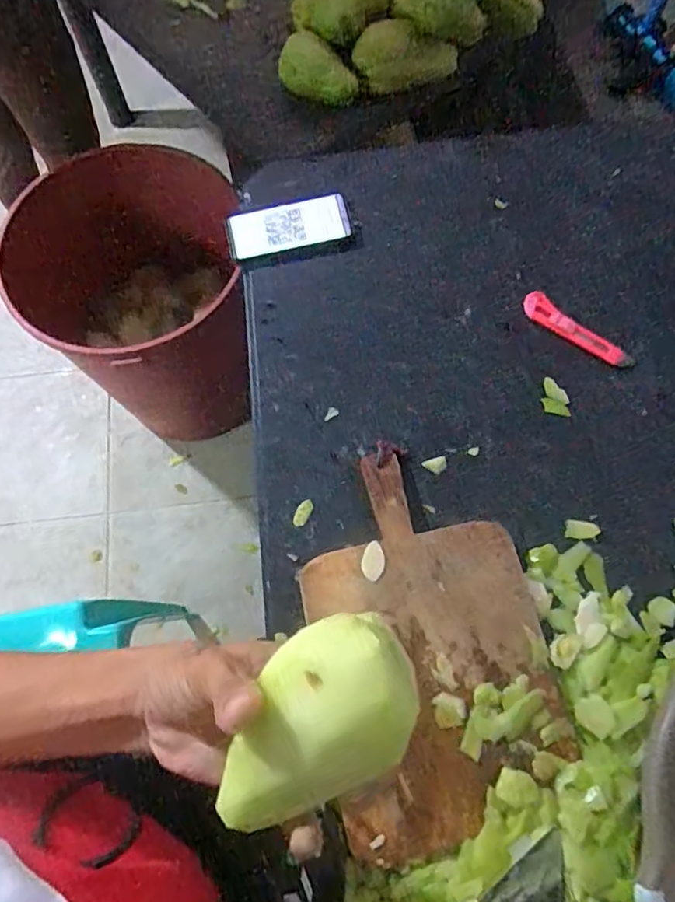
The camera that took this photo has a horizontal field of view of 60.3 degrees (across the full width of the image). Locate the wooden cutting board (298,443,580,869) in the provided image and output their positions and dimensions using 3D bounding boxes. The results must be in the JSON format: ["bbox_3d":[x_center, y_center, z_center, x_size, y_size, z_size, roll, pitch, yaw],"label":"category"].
[{"bbox_3d":[0.089,0.183,0.601,0.226,0.031,0.374,-12,71,-2],"label":"wooden cutting board"}]

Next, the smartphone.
[{"bbox_3d":[-0.064,-0.296,0.761,0.160,0.012,0.065,-14,86,-7],"label":"smartphone"}]

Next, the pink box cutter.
[{"bbox_3d":[0.295,-0.145,0.717,0.148,0.020,0.031,38,76,13],"label":"pink box cutter"}]

